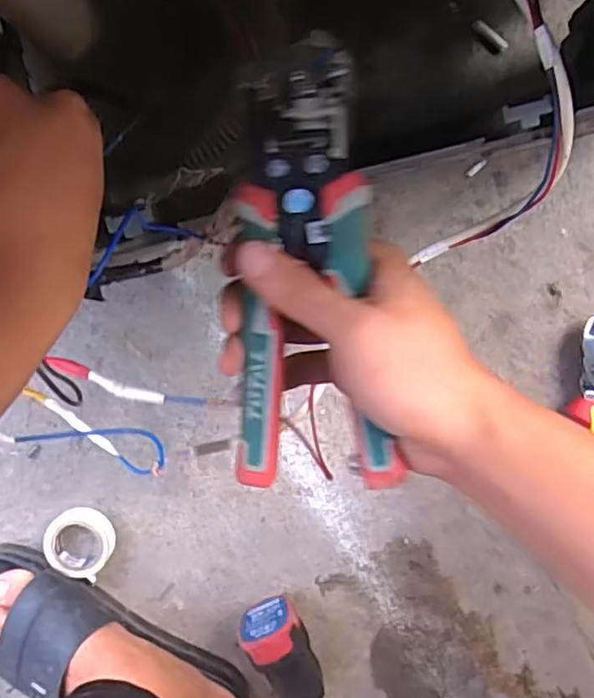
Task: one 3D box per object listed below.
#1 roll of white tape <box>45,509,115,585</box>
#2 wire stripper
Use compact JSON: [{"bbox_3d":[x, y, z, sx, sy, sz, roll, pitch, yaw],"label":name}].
[{"bbox_3d":[-0.186,0.166,0.562,0.058,0.022,0.058,0,95,2],"label":"roll of white tape"},{"bbox_3d":[0.010,-0.035,0.307,0.075,0.017,0.205,1,100,2],"label":"wire stripper"}]

